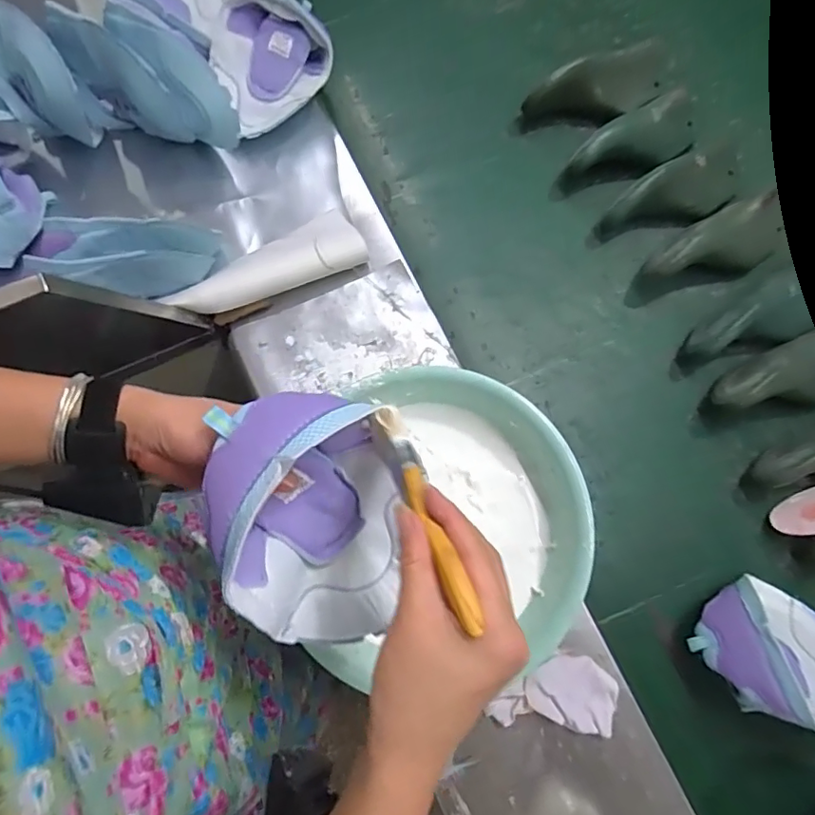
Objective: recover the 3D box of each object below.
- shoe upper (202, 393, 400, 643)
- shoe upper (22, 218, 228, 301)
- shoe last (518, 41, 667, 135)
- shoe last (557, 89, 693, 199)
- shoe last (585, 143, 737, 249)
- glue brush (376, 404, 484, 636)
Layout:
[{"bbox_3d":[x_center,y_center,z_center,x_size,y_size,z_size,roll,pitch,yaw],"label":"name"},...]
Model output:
[{"bbox_3d":[-0.063,0.082,0.369,0.117,0.151,0.154,1,77,1],"label":"shoe upper"},{"bbox_3d":[-0.293,-0.162,0.575,0.195,0.066,0.061,-12,74,-40],"label":"shoe upper"},{"bbox_3d":[0.263,-0.433,0.730,0.209,0.066,0.074,-22,78,-5],"label":"shoe last"},{"bbox_3d":[0.303,-0.354,0.714,0.209,0.061,0.082,-29,79,-6],"label":"shoe last"},{"bbox_3d":[0.348,-0.278,0.695,0.226,0.066,0.087,-31,79,-6],"label":"shoe last"},{"bbox_3d":[0.010,0.054,0.302,0.015,0.009,0.147,-20,49,-4],"label":"glue brush"}]

